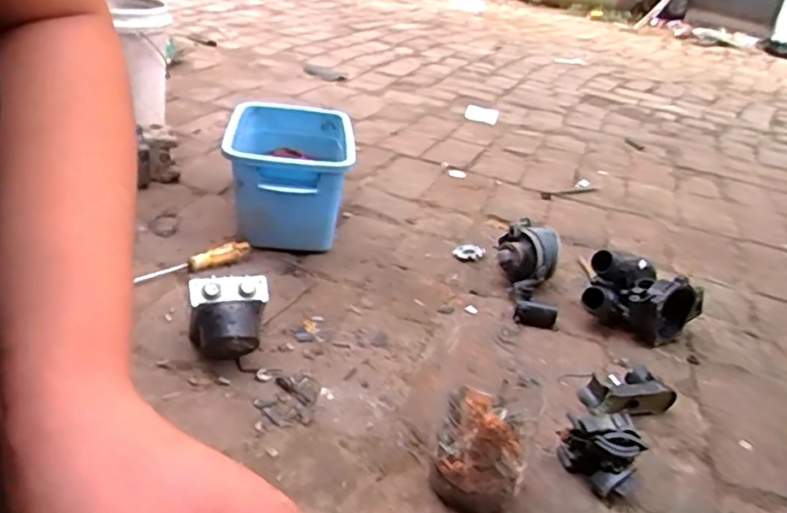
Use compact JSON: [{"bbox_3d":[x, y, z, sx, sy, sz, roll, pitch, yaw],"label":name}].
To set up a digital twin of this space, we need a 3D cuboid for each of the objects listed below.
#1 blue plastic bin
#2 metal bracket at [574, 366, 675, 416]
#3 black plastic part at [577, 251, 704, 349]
[{"bbox_3d":[-0.173,-0.127,1.048,0.190,0.168,0.294,4,29,-9],"label":"blue plastic bin"},{"bbox_3d":[0.283,0.164,0.755,0.106,0.034,0.058,-1,30,-16],"label":"metal bracket"},{"bbox_3d":[0.360,0.061,0.903,0.159,0.101,0.102,20,31,20],"label":"black plastic part"}]

